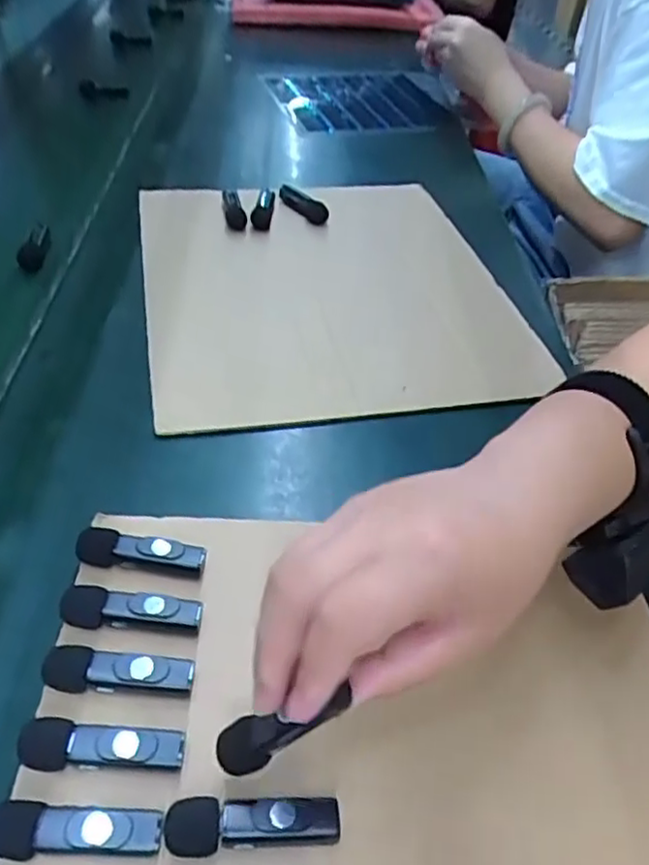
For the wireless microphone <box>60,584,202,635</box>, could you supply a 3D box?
[{"bbox_3d":[-0.092,0.085,0.315,0.064,0.013,0.018,4,43,3],"label":"wireless microphone"}]

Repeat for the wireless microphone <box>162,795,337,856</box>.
[{"bbox_3d":[-0.028,0.151,0.256,0.065,0.010,0.019,-2,43,-4],"label":"wireless microphone"}]

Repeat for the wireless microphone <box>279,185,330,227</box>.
[{"bbox_3d":[-0.018,-0.224,0.651,0.023,0.014,0.064,-30,55,-31],"label":"wireless microphone"}]

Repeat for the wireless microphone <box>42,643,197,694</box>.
[{"bbox_3d":[-0.091,0.105,0.293,0.062,0.012,0.018,2,43,0],"label":"wireless microphone"}]

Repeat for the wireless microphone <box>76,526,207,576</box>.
[{"bbox_3d":[-0.094,0.063,0.339,0.063,0.017,0.016,5,43,4],"label":"wireless microphone"}]

